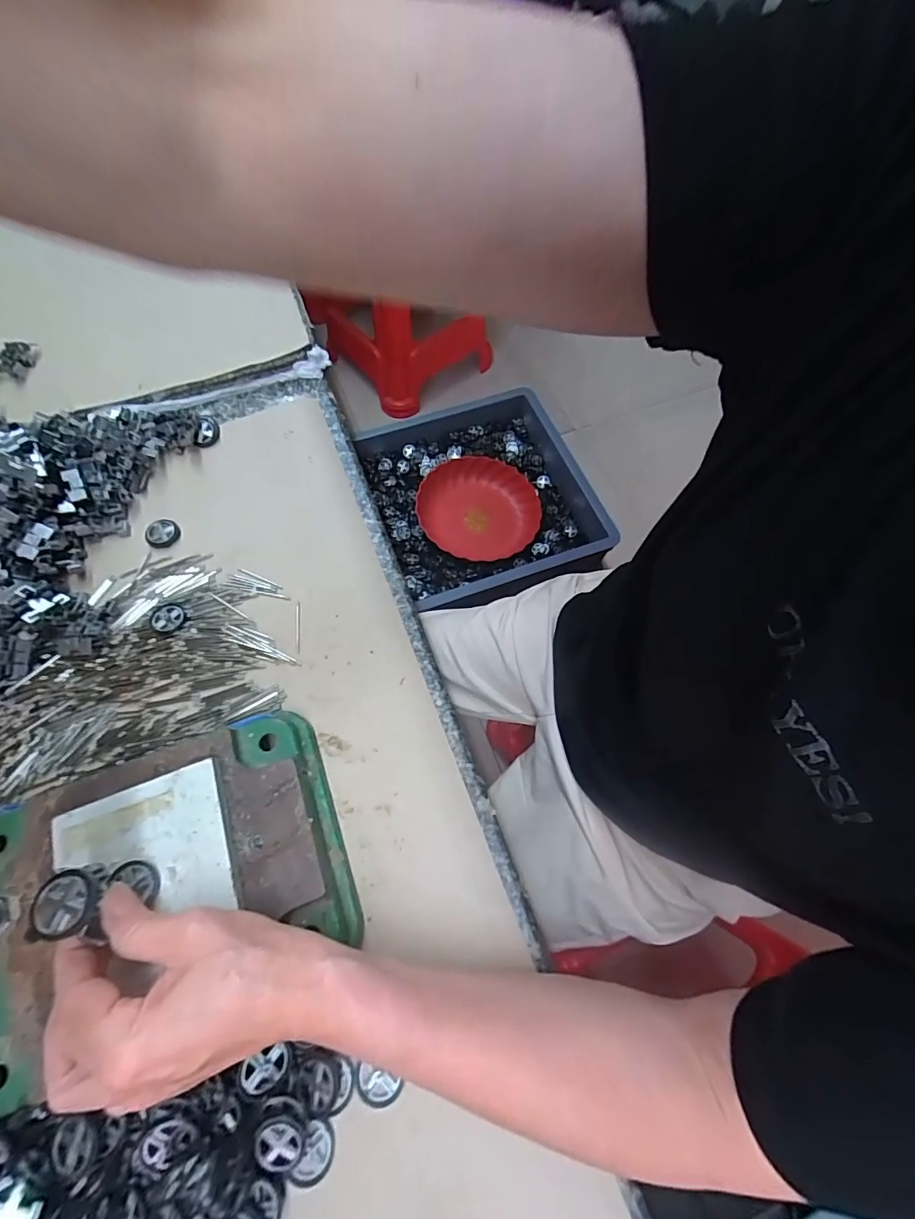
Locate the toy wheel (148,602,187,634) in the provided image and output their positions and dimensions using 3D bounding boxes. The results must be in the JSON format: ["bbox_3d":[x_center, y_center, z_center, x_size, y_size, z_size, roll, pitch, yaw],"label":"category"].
[{"bbox_3d":[-0.235,0.006,0.385,0.028,0.005,0.028,0,66,-1],"label":"toy wheel"}]

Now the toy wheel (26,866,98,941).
[{"bbox_3d":[-0.180,0.134,0.218,0.023,0.008,0.027,-1,66,-1],"label":"toy wheel"}]

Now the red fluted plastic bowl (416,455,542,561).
[{"bbox_3d":[0.045,-0.203,0.952,0.245,0.065,0.223,0,64,0],"label":"red fluted plastic bowl"}]

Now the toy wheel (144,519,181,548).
[{"bbox_3d":[-0.262,-0.068,0.423,0.026,0.008,0.028,0,66,-1],"label":"toy wheel"}]

